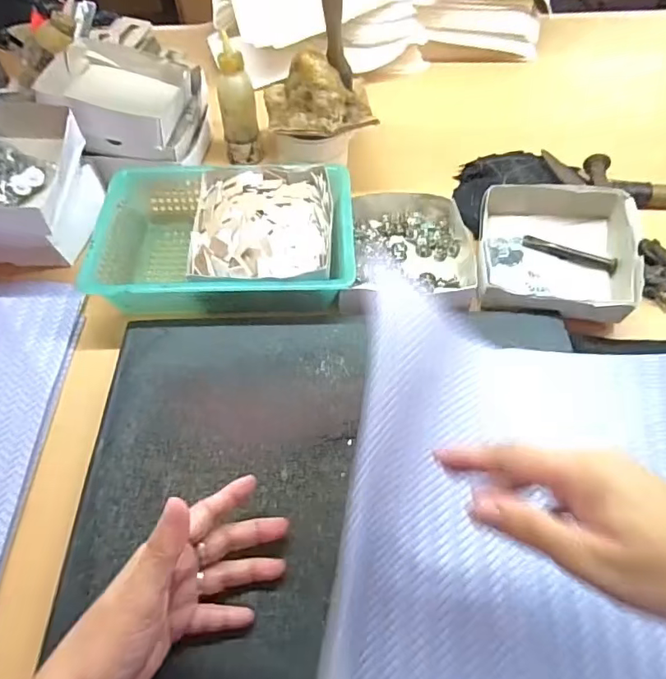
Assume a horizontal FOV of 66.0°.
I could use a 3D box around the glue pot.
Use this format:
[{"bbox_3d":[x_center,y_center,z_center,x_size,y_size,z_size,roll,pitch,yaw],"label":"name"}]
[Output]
[{"bbox_3d":[-0.015,-0.260,0.586,0.117,0.128,0.117,0,56,1],"label":"glue pot"}]

